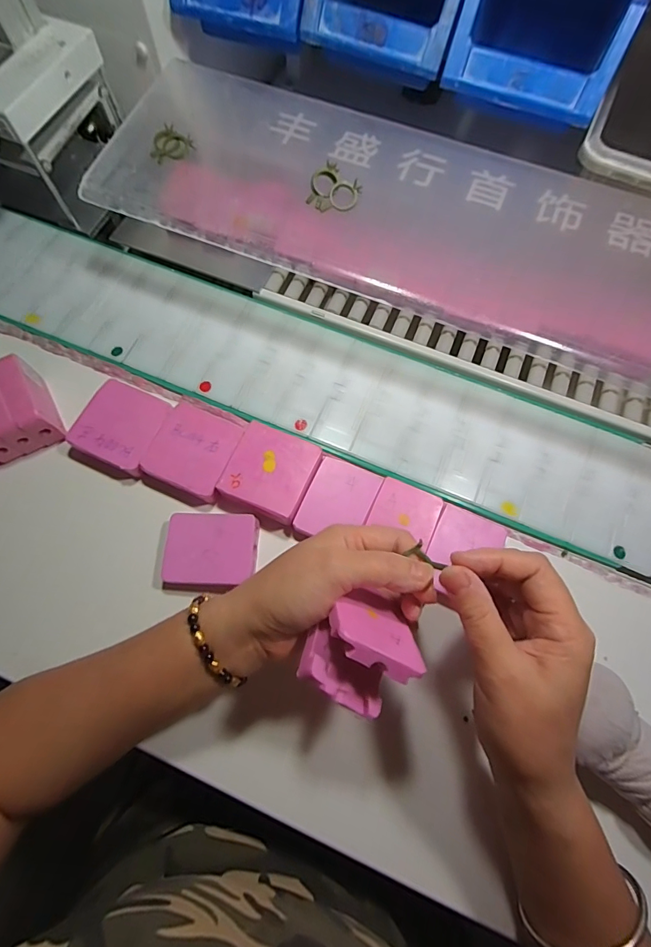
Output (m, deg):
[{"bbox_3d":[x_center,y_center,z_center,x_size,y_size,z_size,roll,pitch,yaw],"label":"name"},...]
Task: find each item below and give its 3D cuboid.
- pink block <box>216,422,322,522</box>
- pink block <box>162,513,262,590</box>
[{"bbox_3d":[-0.046,-0.002,0.350,0.067,0.019,0.070,22,72,6],"label":"pink block"},{"bbox_3d":[-0.090,0.062,0.332,0.072,0.017,0.058,2,71,-1],"label":"pink block"}]

